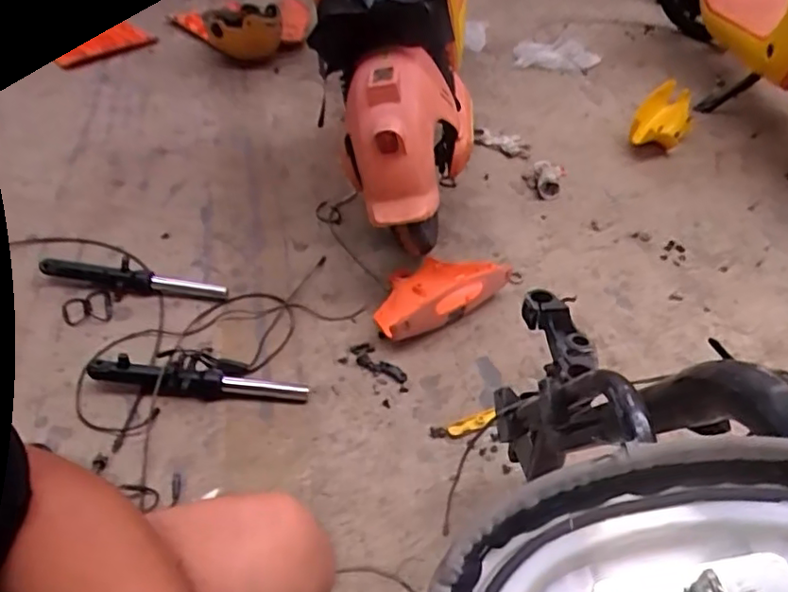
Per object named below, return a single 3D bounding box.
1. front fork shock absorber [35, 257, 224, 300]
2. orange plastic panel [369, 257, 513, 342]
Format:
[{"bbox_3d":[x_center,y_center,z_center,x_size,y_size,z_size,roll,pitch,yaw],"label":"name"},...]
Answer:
[{"bbox_3d":[-0.512,-0.032,1.219,0.361,0.050,0.059,9,43,6],"label":"front fork shock absorber"},{"bbox_3d":[0.065,-0.014,1.246,0.187,0.090,0.307,33,51,28],"label":"orange plastic panel"}]

